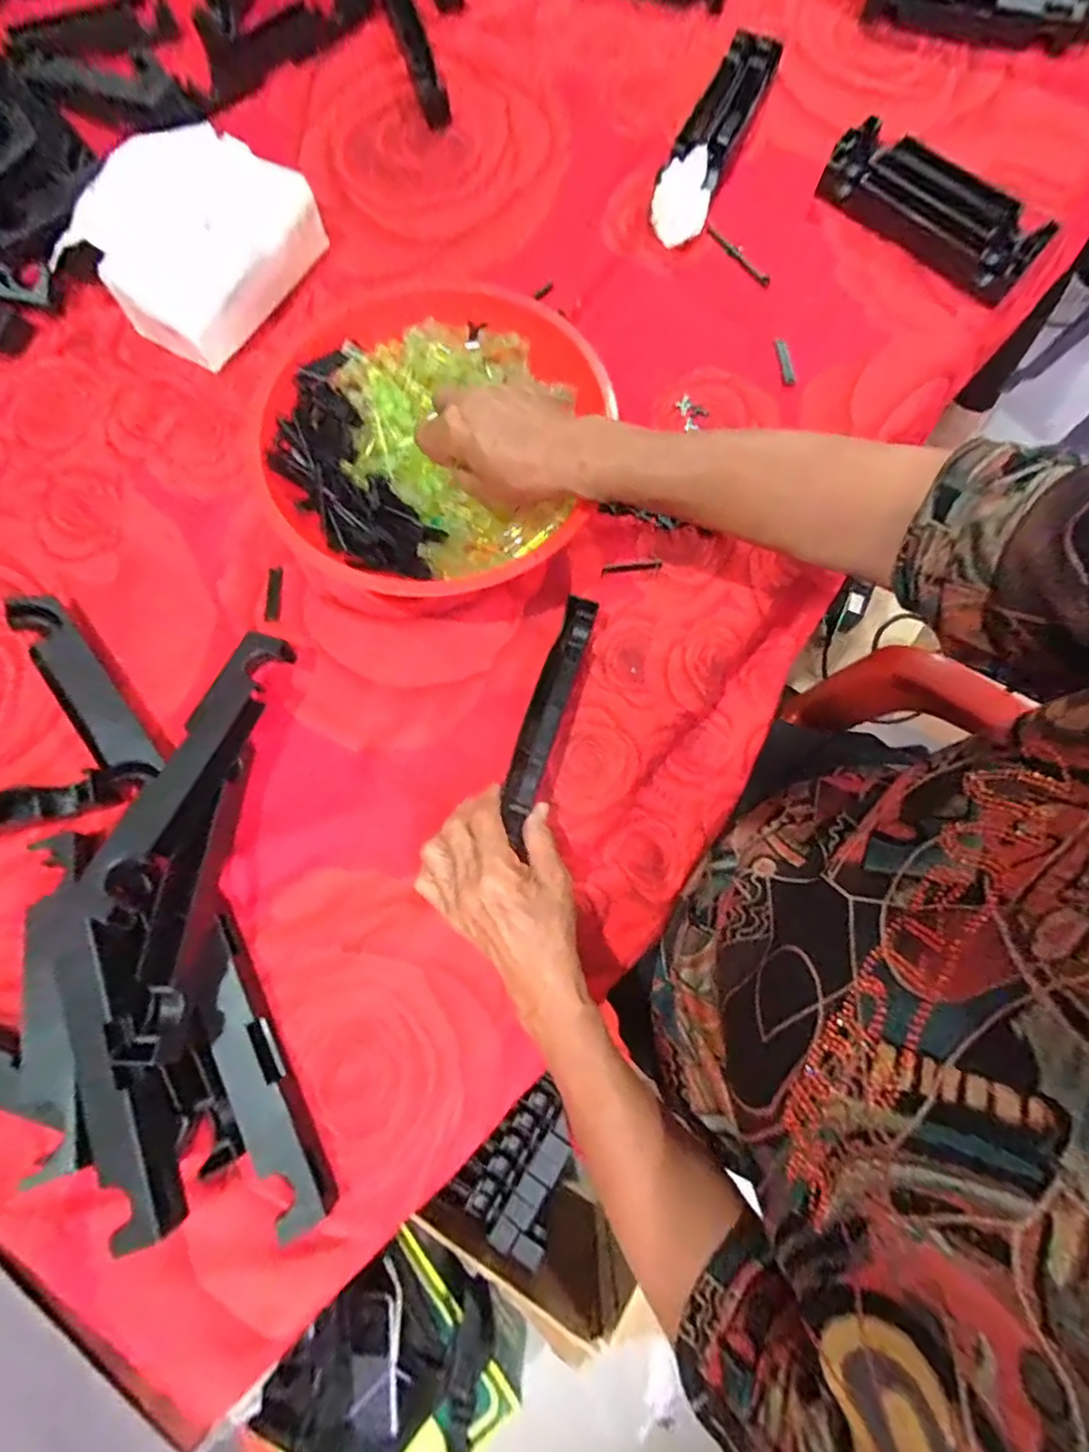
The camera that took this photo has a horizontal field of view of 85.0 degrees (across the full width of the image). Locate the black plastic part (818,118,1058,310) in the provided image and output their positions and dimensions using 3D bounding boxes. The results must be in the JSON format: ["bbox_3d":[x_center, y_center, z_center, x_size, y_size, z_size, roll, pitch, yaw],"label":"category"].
[{"bbox_3d":[0.343,-0.460,0.527,0.197,0.031,0.070,43,80,9],"label":"black plastic part"}]

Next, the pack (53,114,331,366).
[{"bbox_3d":[-0.284,-0.403,0.491,0.145,0.064,0.167,33,78,7],"label":"pack"}]

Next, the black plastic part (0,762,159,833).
[{"bbox_3d":[-0.374,0.060,0.398,0.224,0.026,0.028,-14,77,-4],"label":"black plastic part"}]

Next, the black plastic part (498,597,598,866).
[{"bbox_3d":[0.000,-0.007,0.420,0.025,0.028,0.176,17,77,3],"label":"black plastic part"}]

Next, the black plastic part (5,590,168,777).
[{"bbox_3d":[-0.321,-0.026,0.419,0.031,0.029,0.159,-40,80,-9],"label":"black plastic part"}]

